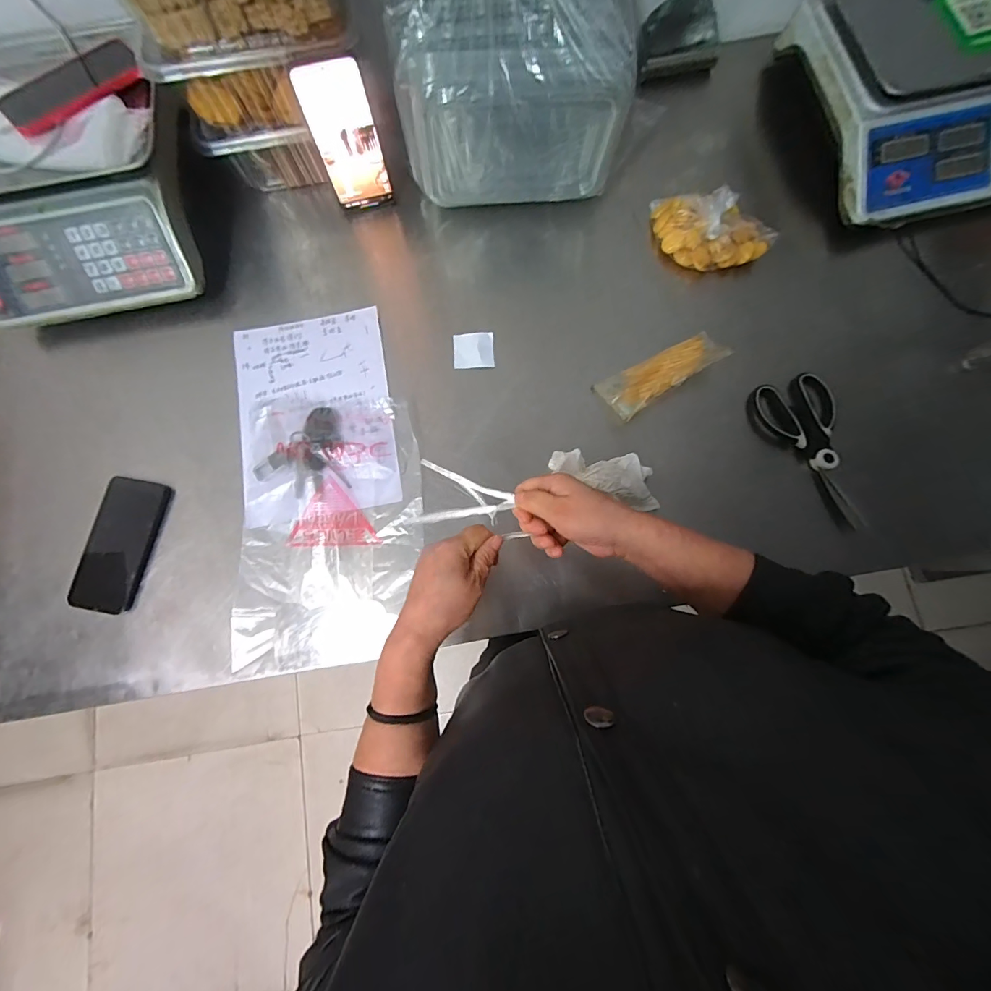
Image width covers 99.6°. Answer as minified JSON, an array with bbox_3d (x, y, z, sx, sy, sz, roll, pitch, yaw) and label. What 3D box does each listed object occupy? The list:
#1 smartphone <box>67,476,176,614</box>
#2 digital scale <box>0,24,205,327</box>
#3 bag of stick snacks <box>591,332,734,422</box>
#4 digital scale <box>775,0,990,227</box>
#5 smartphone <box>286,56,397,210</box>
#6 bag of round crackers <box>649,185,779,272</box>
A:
[{"bbox_3d":[-0.461,0.059,0.513,0.078,0.007,0.159,11,79,3],"label":"smartphone"},{"bbox_3d":[-0.556,-0.414,0.540,0.317,0.136,0.344,-11,79,-1],"label":"digital scale"},{"bbox_3d":[0.209,-0.153,0.524,0.160,0.021,0.064,-24,65,-2],"label":"bag of stick snacks"},{"bbox_3d":[0.586,-0.550,0.525,0.328,0.100,0.352,-9,79,-1],"label":"digital scale"},{"bbox_3d":[-0.184,-0.442,0.526,0.076,0.161,0.015,-13,70,-2],"label":"smartphone"},{"bbox_3d":[0.279,-0.345,0.553,0.158,0.062,0.086,23,80,5],"label":"bag of round crackers"}]

